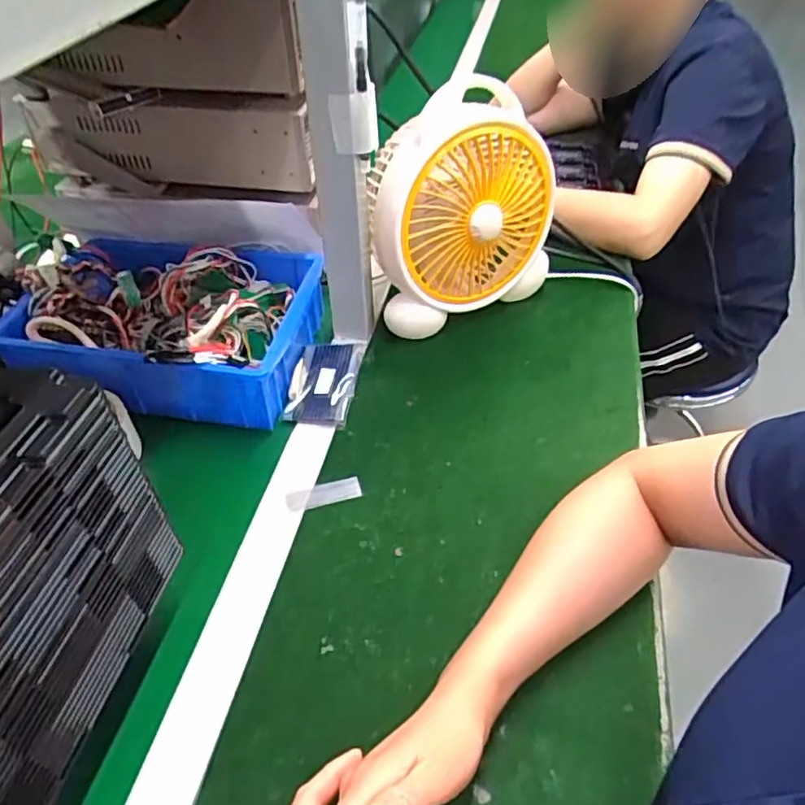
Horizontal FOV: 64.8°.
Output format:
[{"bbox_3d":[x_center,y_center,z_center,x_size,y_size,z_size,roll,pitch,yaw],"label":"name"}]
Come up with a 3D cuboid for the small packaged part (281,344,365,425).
[{"bbox_3d":[-0.085,-0.023,0.661,0.072,0.017,0.112,4,44,5],"label":"small packaged part"}]

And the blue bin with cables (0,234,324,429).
[{"bbox_3d":[-0.242,-0.092,0.671,0.292,0.098,0.212,9,45,11],"label":"blue bin with cables"}]

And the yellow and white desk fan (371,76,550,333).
[{"bbox_3d":[0.067,-0.197,0.682,0.207,0.231,0.090,-16,46,-14],"label":"yellow and white desk fan"}]

